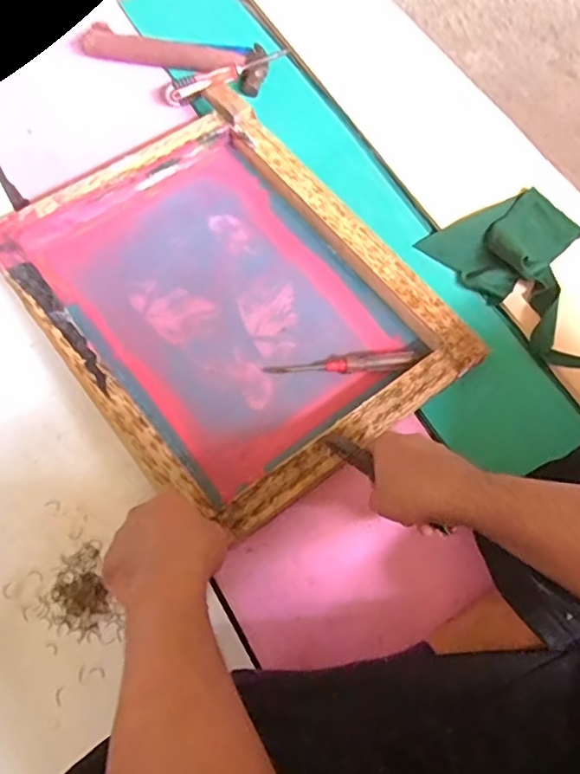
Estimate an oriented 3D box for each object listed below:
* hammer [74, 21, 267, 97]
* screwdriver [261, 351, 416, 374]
[{"bbox_3d":[-0.169,-0.491,0.850,0.279,0.024,0.075,17,67,6],"label":"hammer"},{"bbox_3d":[0.056,-0.024,0.652,0.167,0.014,0.020,-5,66,-4],"label":"screwdriver"}]

